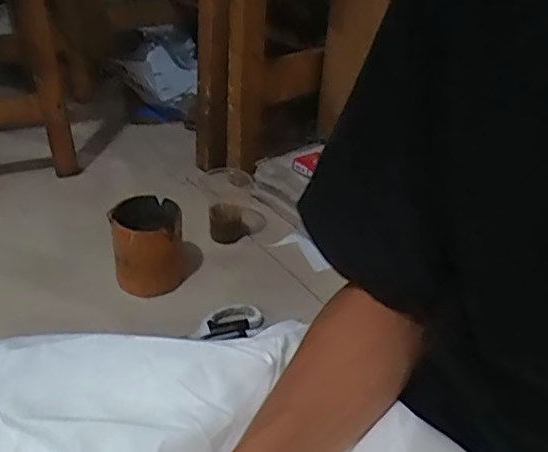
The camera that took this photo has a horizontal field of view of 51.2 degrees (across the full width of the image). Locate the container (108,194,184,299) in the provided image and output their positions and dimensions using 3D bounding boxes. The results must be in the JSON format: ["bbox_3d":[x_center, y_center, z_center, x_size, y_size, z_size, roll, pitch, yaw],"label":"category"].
[{"bbox_3d":[-0.149,0.025,0.686,0.084,0.089,0.095,-7,36,-17],"label":"container"}]

